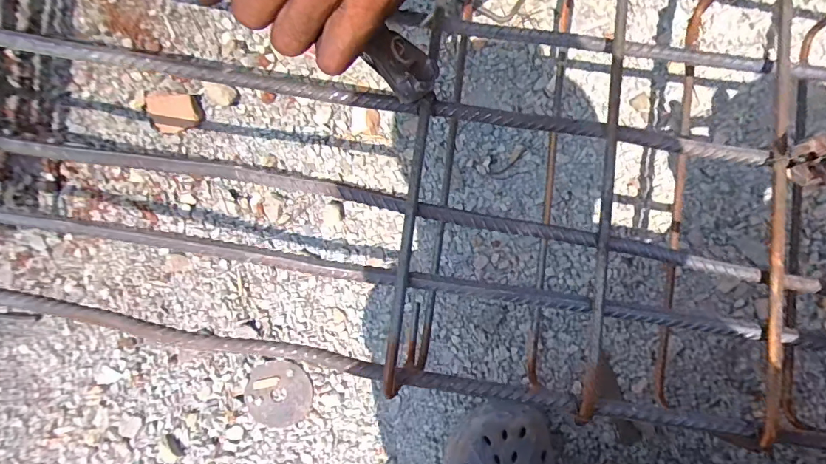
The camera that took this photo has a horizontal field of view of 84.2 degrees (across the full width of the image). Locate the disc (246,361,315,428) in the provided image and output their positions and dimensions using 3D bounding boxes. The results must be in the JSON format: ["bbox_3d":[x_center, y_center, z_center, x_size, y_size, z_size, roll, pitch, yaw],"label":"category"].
[{"bbox_3d":[-0.137,0.167,0.469,0.065,0.008,0.068,0,89,-1],"label":"disc"}]

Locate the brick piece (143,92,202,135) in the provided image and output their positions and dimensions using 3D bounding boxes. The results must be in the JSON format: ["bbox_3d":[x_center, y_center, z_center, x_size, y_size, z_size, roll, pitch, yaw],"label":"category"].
[{"bbox_3d":[-0.244,-0.120,0.463,0.052,0.027,0.036,5,88,-1],"label":"brick piece"}]

